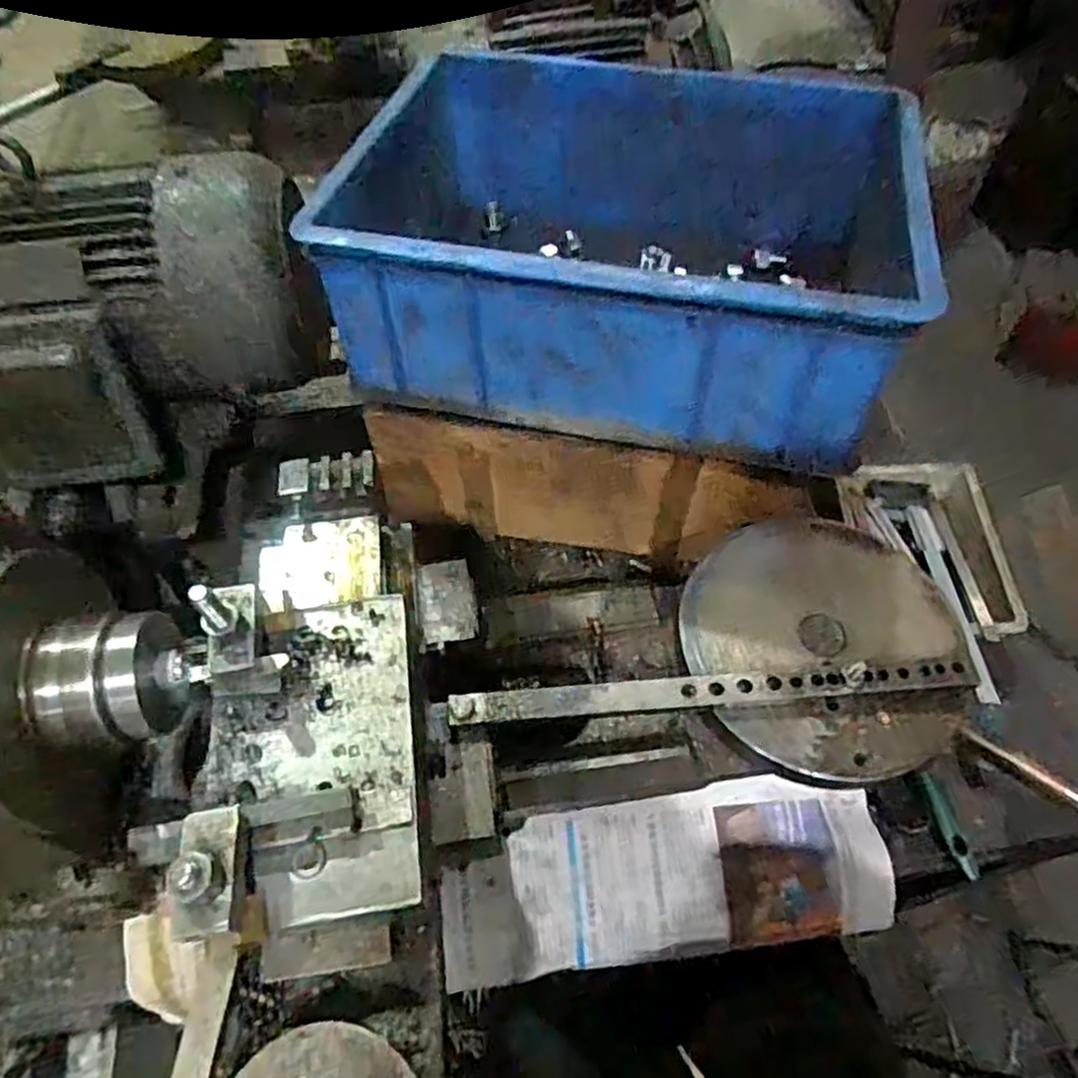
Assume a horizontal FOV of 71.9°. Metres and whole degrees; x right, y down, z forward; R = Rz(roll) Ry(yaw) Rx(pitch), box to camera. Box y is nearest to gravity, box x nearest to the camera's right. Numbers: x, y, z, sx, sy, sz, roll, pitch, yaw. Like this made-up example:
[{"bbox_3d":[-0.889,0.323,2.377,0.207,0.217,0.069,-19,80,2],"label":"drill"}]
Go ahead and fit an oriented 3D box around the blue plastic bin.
[{"bbox_3d":[0.066,-0.237,0.583,0.420,0.145,0.307,9,57,9],"label":"blue plastic bin"}]

